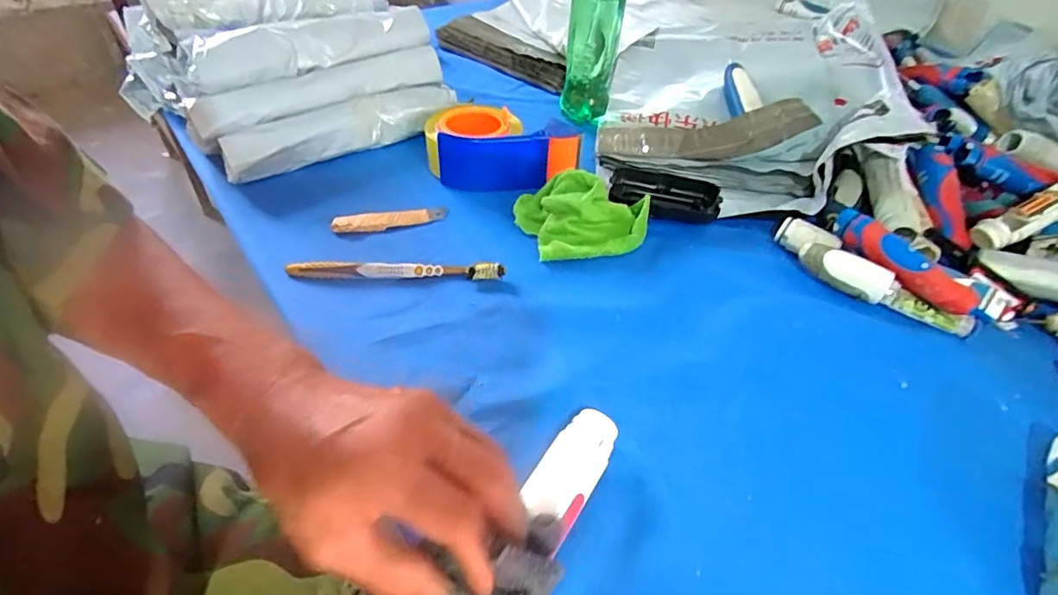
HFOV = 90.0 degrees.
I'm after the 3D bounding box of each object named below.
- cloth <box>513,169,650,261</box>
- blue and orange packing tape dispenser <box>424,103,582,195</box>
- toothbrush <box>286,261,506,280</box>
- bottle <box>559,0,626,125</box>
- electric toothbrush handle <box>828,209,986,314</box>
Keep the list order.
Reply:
[{"bbox_3d":[0.052,-0.083,0.510,0.126,0.044,0.089,-3,45,-7],"label":"cloth"},{"bbox_3d":[-0.032,-0.158,0.565,0.157,0.053,0.086,12,45,8],"label":"blue and orange packing tape dispenser"},{"bbox_3d":[-0.115,-0.023,0.462,0.183,0.018,0.014,2,44,-4],"label":"toothbrush"},{"bbox_3d":[0.079,-0.333,0.620,0.062,0.218,0.055,5,45,1],"label":"bottle"},{"bbox_3d":[0.325,-0.033,0.464,0.025,0.028,0.128,-18,49,-23],"label":"electric toothbrush handle"}]

